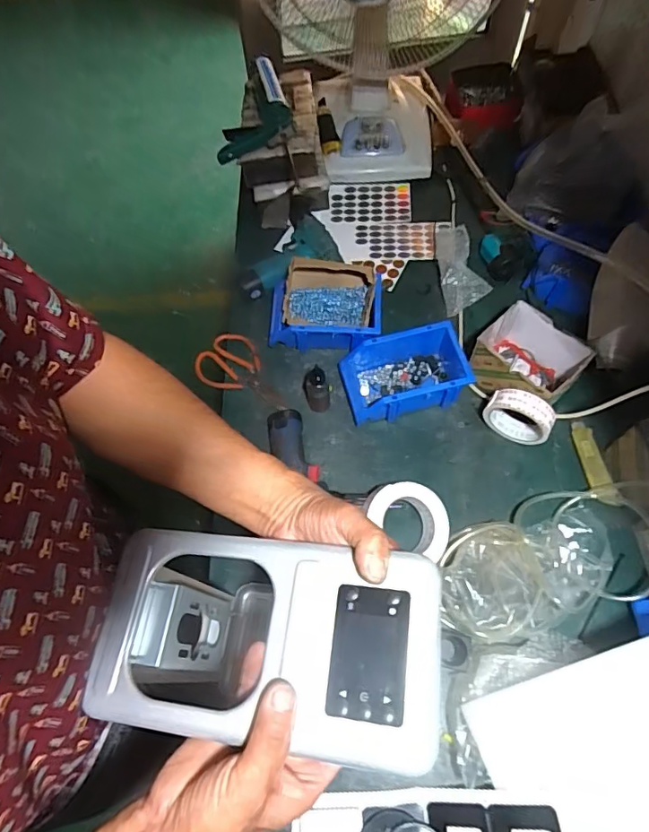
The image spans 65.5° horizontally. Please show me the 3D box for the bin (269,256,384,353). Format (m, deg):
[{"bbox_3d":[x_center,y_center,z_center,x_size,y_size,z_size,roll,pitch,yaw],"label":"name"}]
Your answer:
[{"bbox_3d":[0.000,-0.174,0.829,0.186,0.122,0.112,10,64,8],"label":"bin"}]

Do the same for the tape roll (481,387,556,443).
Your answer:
[{"bbox_3d":[0.287,-0.002,0.744,0.096,0.085,0.032,28,68,16],"label":"tape roll"}]

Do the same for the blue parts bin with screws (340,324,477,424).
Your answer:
[{"bbox_3d":[0.125,-0.063,0.798,0.188,0.082,0.115,-10,63,-2],"label":"blue parts bin with screws"}]

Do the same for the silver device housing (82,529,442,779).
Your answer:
[{"bbox_3d":[-0.044,0.158,0.364,0.245,0.031,0.133,5,64,6],"label":"silver device housing"}]

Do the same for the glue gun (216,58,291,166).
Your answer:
[{"bbox_3d":[-0.148,-0.588,0.964,0.145,0.057,0.246,-13,64,-3],"label":"glue gun"}]

